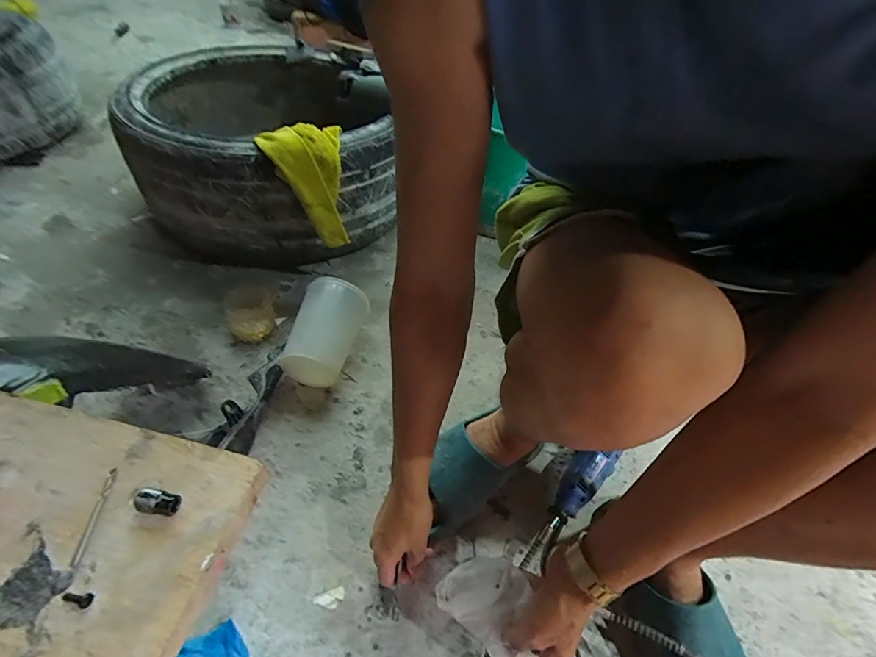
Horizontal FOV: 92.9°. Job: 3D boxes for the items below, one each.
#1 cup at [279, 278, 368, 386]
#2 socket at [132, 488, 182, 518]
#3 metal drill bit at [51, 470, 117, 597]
[{"bbox_3d":[-0.191,0.006,0.721,0.096,0.111,0.174,11,47,4],"label":"cup"},{"bbox_3d":[-0.133,0.083,0.198,0.017,0.010,0.010,11,47,4],"label":"socket"},{"bbox_3d":[-0.161,0.091,0.191,0.006,0.004,0.053,2,47,-5],"label":"metal drill bit"}]

